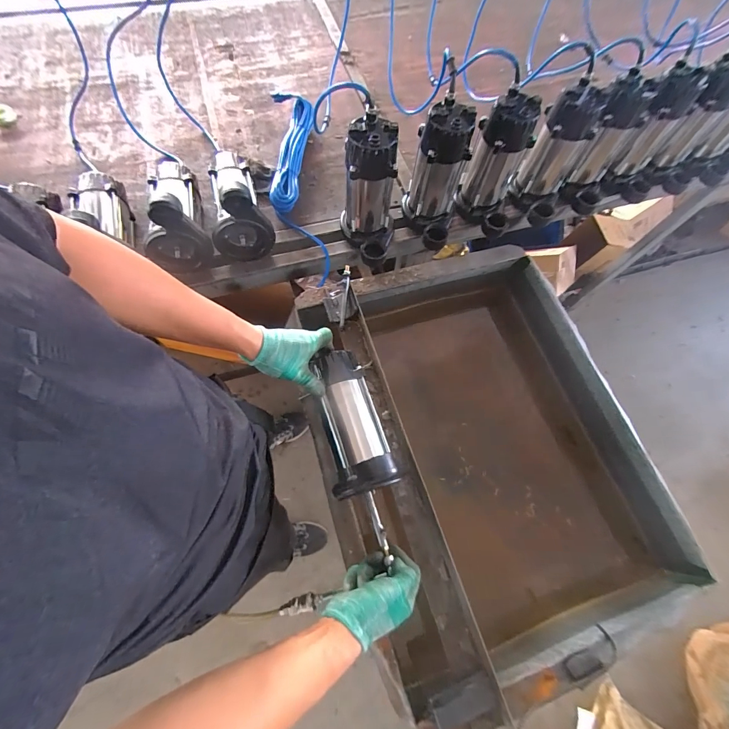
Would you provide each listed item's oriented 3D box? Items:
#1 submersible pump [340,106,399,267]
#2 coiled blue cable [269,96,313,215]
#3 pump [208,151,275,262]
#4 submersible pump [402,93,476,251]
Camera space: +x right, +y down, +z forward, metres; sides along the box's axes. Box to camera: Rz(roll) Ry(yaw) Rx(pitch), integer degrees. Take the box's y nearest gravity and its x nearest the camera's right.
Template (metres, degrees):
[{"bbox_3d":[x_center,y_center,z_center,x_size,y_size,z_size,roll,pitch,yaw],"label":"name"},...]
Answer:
[{"bbox_3d":[0.008,-0.329,0.666,0.115,0.223,0.143,4,68,-1],"label":"submersible pump"},{"bbox_3d":[-0.184,-0.541,0.846,0.105,0.042,0.385,-1,68,-3],"label":"coiled blue cable"},{"bbox_3d":[-0.281,-0.363,0.712,0.120,0.147,0.232,-16,70,-9],"label":"pump"},{"bbox_3d":[0.152,-0.375,0.702,0.102,0.235,0.137,0,68,-3],"label":"submersible pump"}]

